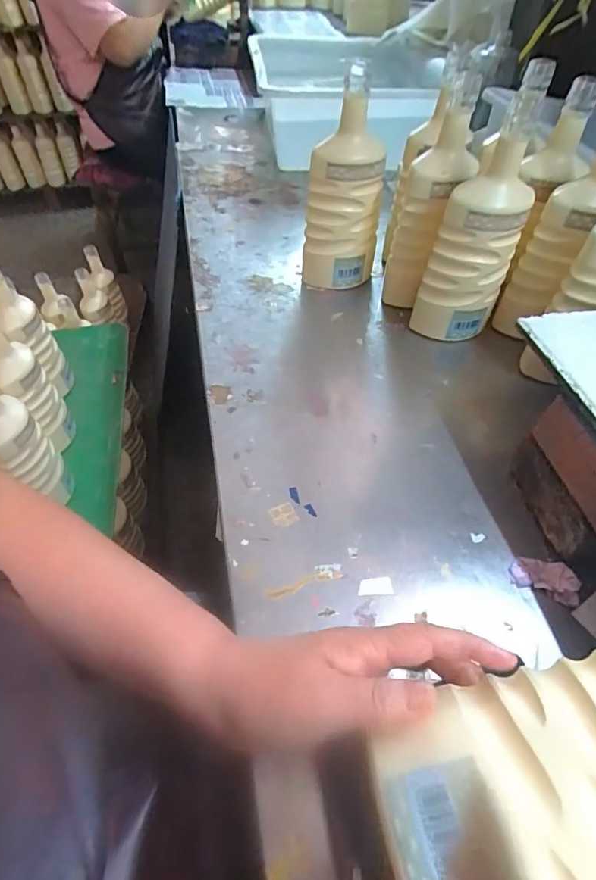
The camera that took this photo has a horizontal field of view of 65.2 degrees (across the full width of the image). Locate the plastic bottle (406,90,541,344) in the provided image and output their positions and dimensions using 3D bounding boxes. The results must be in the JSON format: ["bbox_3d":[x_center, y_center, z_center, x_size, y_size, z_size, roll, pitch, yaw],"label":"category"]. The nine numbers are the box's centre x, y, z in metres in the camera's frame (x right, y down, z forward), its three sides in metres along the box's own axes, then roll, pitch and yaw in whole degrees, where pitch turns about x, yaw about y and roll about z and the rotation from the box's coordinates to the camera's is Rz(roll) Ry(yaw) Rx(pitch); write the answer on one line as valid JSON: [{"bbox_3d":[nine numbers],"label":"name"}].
[{"bbox_3d":[0.213,-0.238,0.553,0.094,0.252,0.097,20,51,13],"label":"plastic bottle"}]

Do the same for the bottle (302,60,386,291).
[{"bbox_3d":[0.062,-0.323,0.612,0.080,0.263,0.079,24,52,16],"label":"bottle"}]

